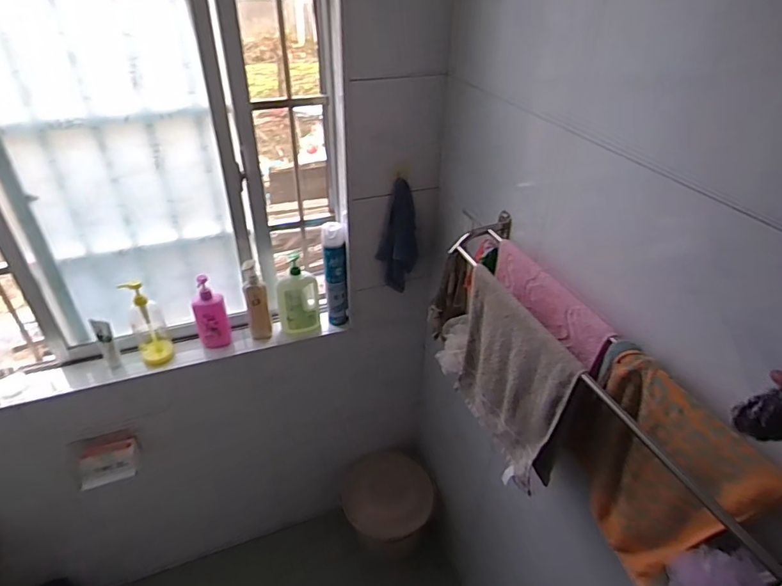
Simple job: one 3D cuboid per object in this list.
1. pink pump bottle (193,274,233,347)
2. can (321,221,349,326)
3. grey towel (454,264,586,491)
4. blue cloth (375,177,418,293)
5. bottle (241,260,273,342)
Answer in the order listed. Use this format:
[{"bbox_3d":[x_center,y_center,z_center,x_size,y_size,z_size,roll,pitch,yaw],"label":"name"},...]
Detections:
[{"bbox_3d":[-0.532,0.060,1.436,0.091,0.232,0.050,-14,39,-19],"label":"pink pump bottle"},{"bbox_3d":[-0.171,-0.053,1.498,0.066,0.340,0.078,-6,37,-9],"label":"can"},{"bbox_3d":[0.232,0.176,0.981,0.032,0.360,0.328,-11,38,-16],"label":"grey towel"},{"bbox_3d":[0.019,-0.156,1.409,0.115,0.316,0.053,-1,36,-2],"label":"blue cloth"},{"bbox_3d":[-0.403,0.025,1.466,0.067,0.243,0.059,-9,37,-13],"label":"bottle"}]

